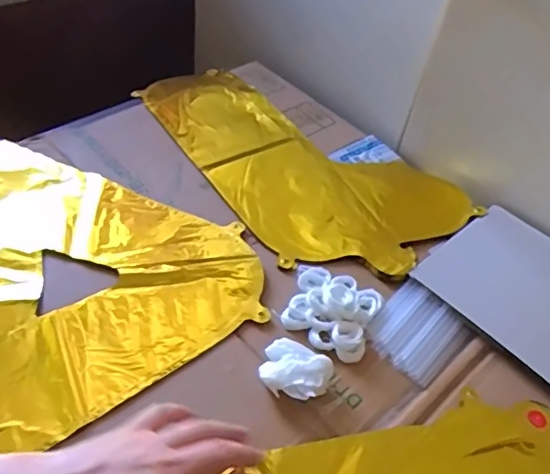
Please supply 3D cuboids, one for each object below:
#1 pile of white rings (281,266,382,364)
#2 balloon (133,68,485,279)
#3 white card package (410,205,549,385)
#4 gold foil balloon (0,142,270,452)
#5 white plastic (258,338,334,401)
[{"bbox_3d":[0.051,0.060,0.501,0.076,0.022,0.081,20,49,11],"label":"pile of white rings"},{"bbox_3d":[0.017,-0.099,0.659,0.221,0.015,0.394,-29,57,-28],"label":"balloon"},{"bbox_3d":[0.252,0.056,0.541,0.156,0.008,0.194,-33,59,-31],"label":"white card package"},{"bbox_3d":[-0.187,0.016,0.515,0.318,0.017,0.334,-7,49,-13],"label":"gold foil balloon"},{"bbox_3d":[0.016,0.108,0.452,0.054,0.023,0.046,18,49,10],"label":"white plastic"}]

